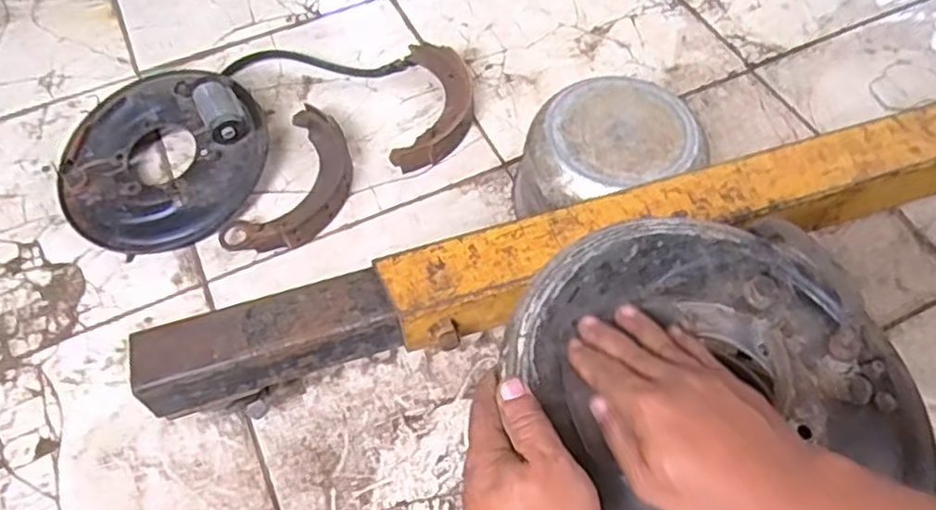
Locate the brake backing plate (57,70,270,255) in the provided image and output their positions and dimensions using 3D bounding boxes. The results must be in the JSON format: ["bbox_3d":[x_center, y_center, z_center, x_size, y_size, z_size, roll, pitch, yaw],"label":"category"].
[{"bbox_3d":[-0.397,-0.128,0.917,0.261,0.087,0.238,-1,59,1],"label":"brake backing plate"}]

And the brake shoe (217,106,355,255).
[{"bbox_3d":[-0.215,-0.091,0.918,0.123,0.032,0.220,18,61,12],"label":"brake shoe"}]

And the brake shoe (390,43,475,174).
[{"bbox_3d":[-0.042,-0.205,0.986,0.098,0.031,0.219,4,59,4],"label":"brake shoe"}]

